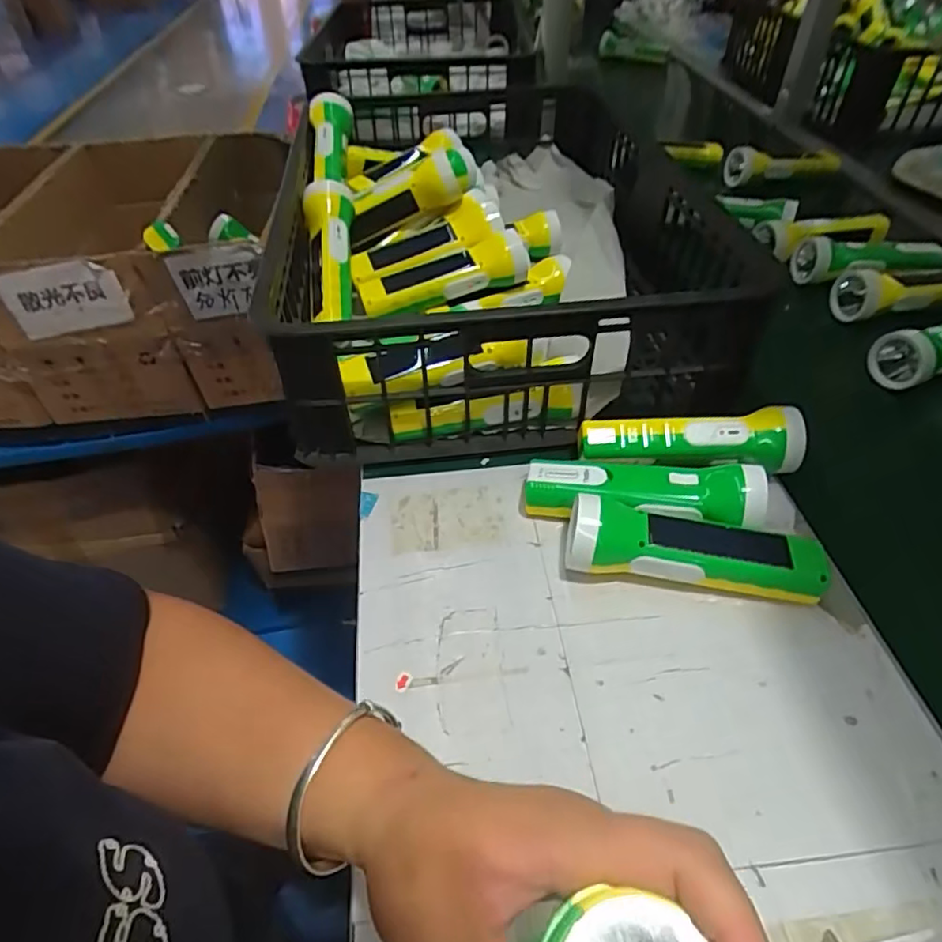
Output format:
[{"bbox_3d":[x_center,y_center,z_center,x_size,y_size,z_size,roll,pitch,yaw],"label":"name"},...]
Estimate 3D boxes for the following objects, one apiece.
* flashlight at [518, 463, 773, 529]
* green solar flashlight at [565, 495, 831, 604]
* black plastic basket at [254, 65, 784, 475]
[{"bbox_3d":[0.124,0.017,0.447,0.164,0.047,0.042,9,46,9],"label":"flashlight"},{"bbox_3d":[0.148,0.052,0.411,0.164,0.049,0.049,6,46,6],"label":"green solar flashlight"},{"bbox_3d":[0.005,-0.311,0.707,0.406,0.131,0.720,-3,45,-3],"label":"black plastic basket"}]

